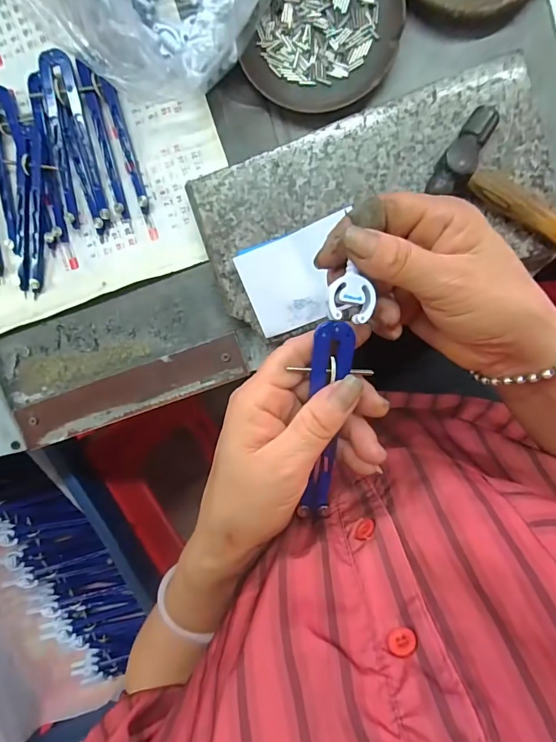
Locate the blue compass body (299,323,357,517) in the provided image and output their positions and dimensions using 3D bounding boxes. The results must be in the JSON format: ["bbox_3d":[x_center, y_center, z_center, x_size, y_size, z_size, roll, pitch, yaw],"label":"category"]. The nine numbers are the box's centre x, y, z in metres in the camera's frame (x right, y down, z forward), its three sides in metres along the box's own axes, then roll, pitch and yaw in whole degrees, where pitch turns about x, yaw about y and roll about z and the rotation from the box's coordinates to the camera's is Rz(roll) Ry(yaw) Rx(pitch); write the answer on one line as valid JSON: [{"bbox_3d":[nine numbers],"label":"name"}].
[{"bbox_3d":[0.028,0.031,0.234,0.023,0.009,0.117,2,111,3],"label":"blue compass body"}]

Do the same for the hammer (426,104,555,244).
[{"bbox_3d":[0.181,-0.116,0.277,0.150,0.021,0.059,26,99,0],"label":"hammer"}]

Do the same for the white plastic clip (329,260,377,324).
[{"bbox_3d":[0.038,-0.039,0.211,0.023,0.008,0.028,10,98,2],"label":"white plastic clip"}]

